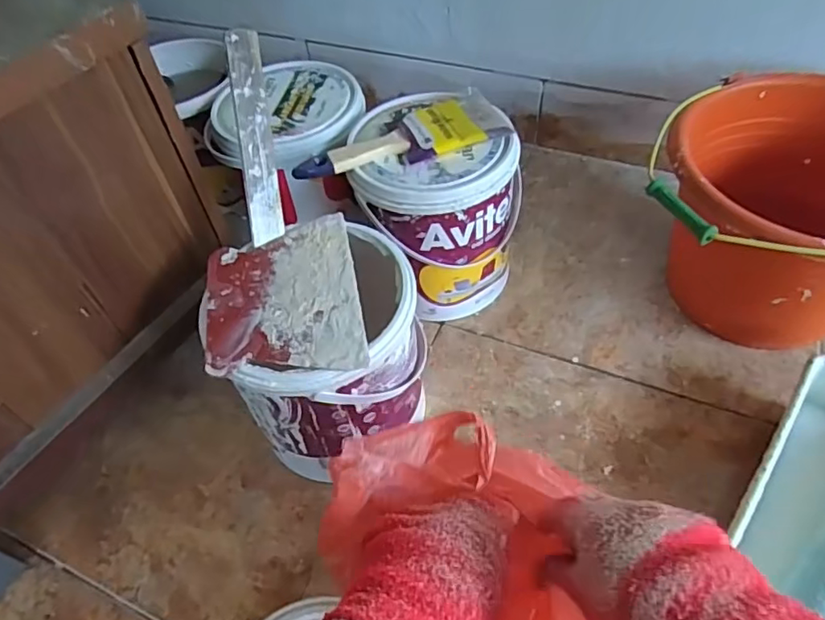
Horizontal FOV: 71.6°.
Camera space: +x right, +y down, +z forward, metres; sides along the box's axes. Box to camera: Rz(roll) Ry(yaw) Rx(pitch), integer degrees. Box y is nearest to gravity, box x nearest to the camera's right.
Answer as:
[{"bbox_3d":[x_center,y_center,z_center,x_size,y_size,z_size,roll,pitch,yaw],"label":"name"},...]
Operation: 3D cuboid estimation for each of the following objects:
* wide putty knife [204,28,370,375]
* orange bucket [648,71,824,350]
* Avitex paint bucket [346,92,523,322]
[{"bbox_3d":[-0.123,-0.086,0.452,0.127,0.147,0.248,-12,51,-3],"label":"wide putty knife"},{"bbox_3d":[0.384,-0.076,0.603,0.281,0.203,0.251,-33,55,-19],"label":"orange bucket"},{"bbox_3d":[0.017,-0.113,0.666,0.185,0.213,0.164,33,61,28],"label":"Avitex paint bucket"}]

